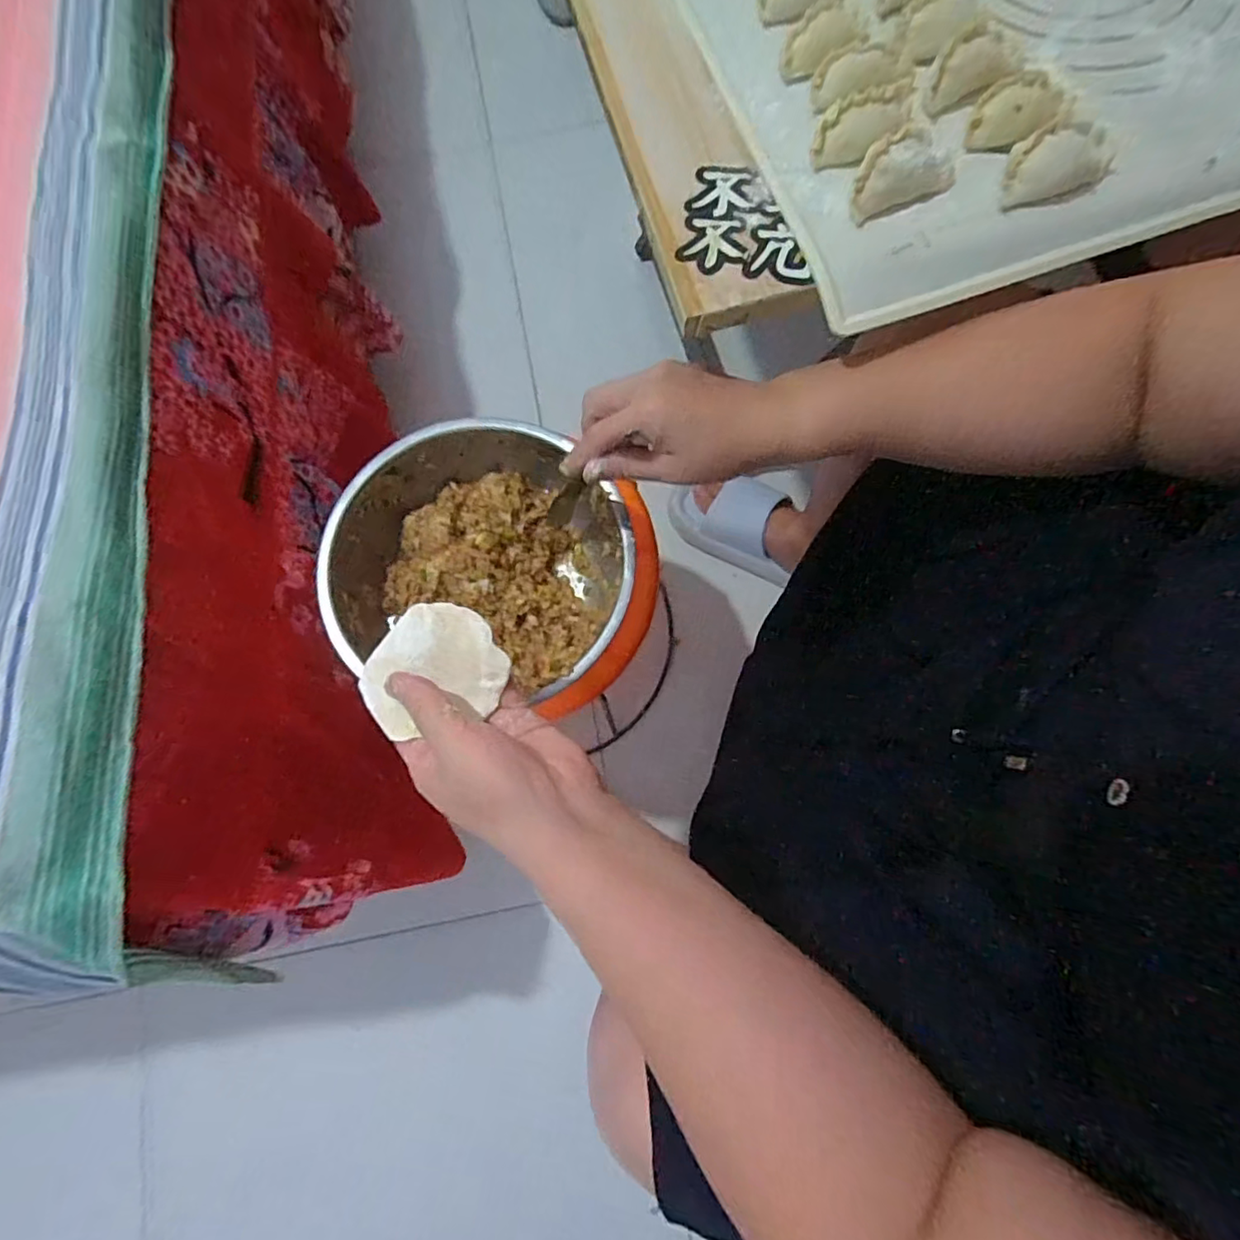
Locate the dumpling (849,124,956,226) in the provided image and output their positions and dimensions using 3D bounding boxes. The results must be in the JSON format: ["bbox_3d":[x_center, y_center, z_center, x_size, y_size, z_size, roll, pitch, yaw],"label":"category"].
[{"bbox_3d":[0.148,-0.238,0.320,0.060,0.020,0.030,-28,78,-6],"label":"dumpling"}]

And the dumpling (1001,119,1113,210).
[{"bbox_3d":[0.231,-0.242,0.319,0.061,0.020,0.031,-15,77,-3],"label":"dumpling"}]

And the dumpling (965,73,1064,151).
[{"bbox_3d":[0.215,-0.274,0.326,0.051,0.017,0.029,-19,78,-4],"label":"dumpling"}]

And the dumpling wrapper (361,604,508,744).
[{"bbox_3d":[-0.103,0.027,0.323,0.075,0.013,0.064,-32,89,-2],"label":"dumpling wrapper"}]

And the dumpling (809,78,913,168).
[{"bbox_3d":[0.132,-0.271,0.330,0.056,0.022,0.024,-38,80,-8],"label":"dumpling"}]

